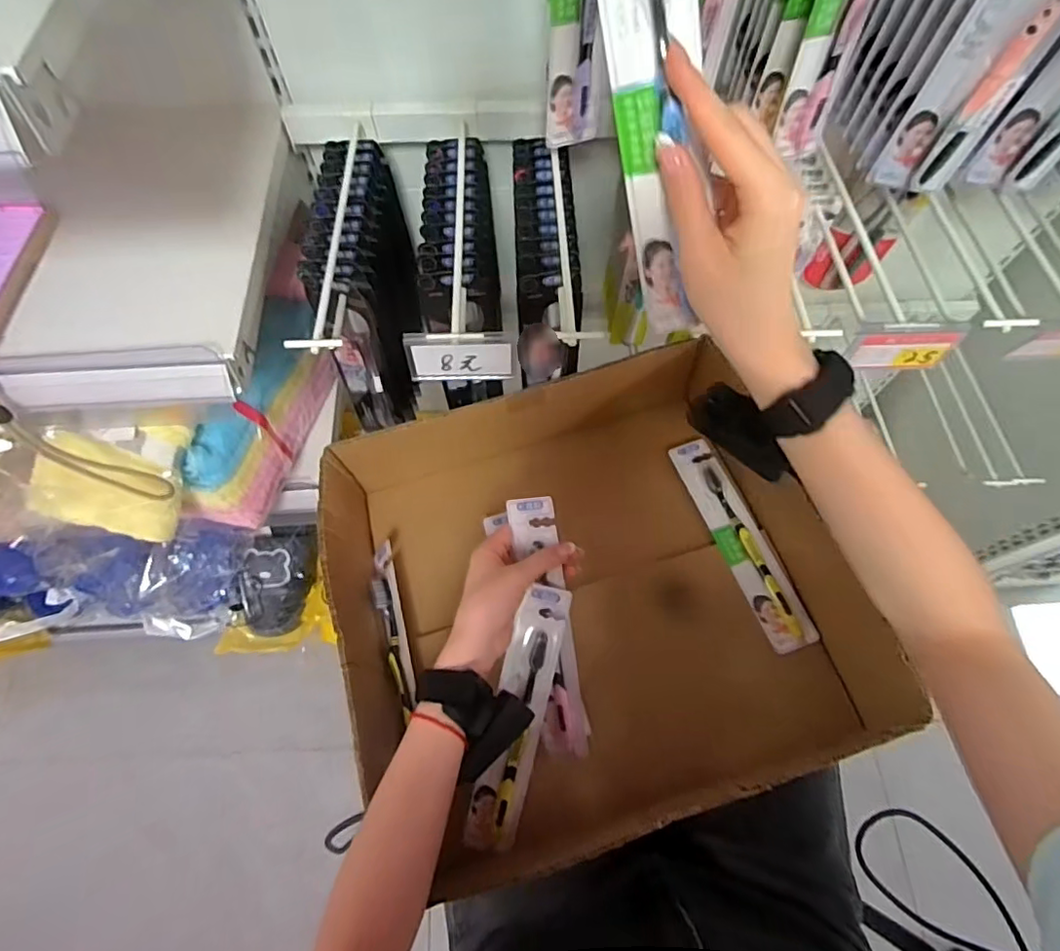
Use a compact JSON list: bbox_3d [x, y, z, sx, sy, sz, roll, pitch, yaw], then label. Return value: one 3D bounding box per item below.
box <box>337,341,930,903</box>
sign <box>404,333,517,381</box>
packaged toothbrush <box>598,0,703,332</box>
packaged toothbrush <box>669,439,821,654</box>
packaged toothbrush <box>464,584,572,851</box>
[{"bbox_3d":[0.051,0.109,0.554,0.436,0.143,0.395,-17,67,-9],"label":"box"},{"bbox_3d":[-0.049,-0.087,0.415,0.076,0.041,0.014,-1,65,-2],"label":"sign"},{"bbox_3d":[0.061,-0.181,0.284,0.043,0.226,0.021,-20,36,-10],"label":"packaged toothbrush"},{"bbox_3d":[0.211,0.063,0.580,0.045,0.012,0.227,-24,66,7],"label":"packaged toothbrush"},{"bbox_3d":[-0.011,0.205,0.486,0.043,0.022,0.226,13,91,5],"label":"packaged toothbrush"}]

